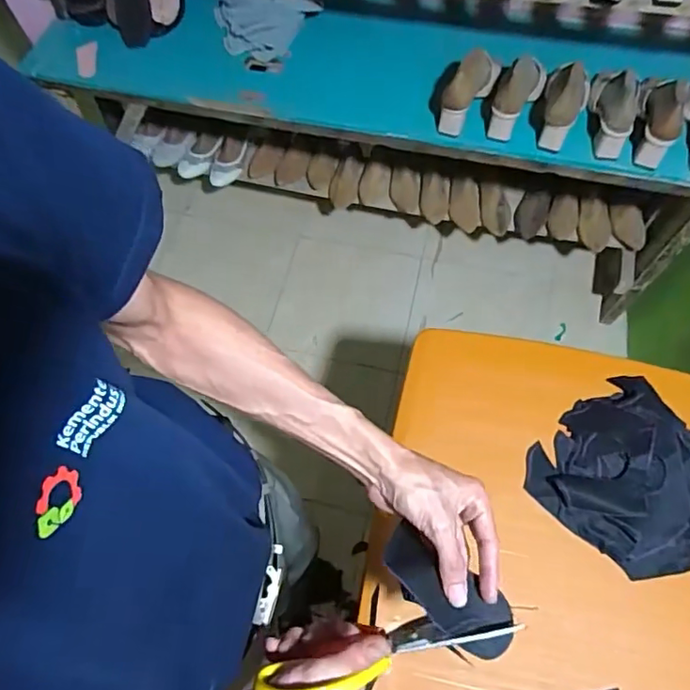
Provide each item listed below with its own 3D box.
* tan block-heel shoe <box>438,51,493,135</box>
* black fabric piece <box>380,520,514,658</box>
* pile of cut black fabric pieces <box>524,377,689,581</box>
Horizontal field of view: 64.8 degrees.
[{"bbox_3d":[0.250,-0.525,1.099,0.061,0.119,0.165,27,68,13],"label":"tan block-heel shoe"},{"bbox_3d":[0.085,0.208,0.461,0.122,0.018,0.051,38,71,21],"label":"black fabric piece"},{"bbox_3d":[0.382,0.165,0.697,0.233,0.043,0.228,-40,70,-16],"label":"pile of cut black fabric pieces"}]

